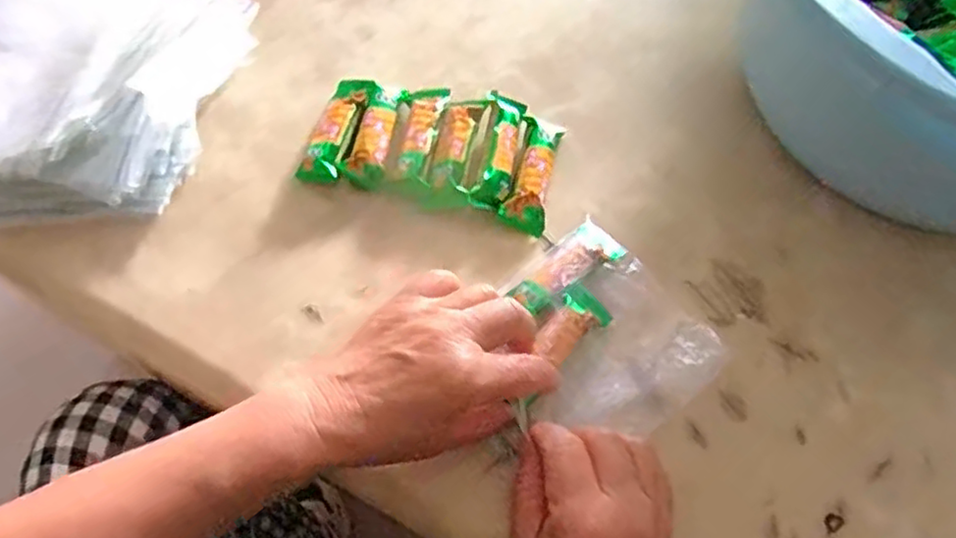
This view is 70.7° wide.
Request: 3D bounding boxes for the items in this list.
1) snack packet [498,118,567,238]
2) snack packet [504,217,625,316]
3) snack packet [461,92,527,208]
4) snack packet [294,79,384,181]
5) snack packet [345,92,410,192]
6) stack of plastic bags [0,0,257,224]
[{"bbox_3d":[0.038,-0.065,0.456,0.029,0.022,0.081,15,66,7],"label":"snack packet"},{"bbox_3d":[0.057,-0.001,0.421,0.081,0.010,0.030,-37,70,-27],"label":"snack packet"},{"bbox_3d":[0.011,-0.082,0.463,0.031,0.025,0.094,12,65,5],"label":"snack packet"},{"bbox_3d":[-0.098,-0.097,0.474,0.032,0.028,0.083,18,66,8],"label":"snack packet"},{"bbox_3d":[-0.071,-0.091,0.469,0.026,0.024,0.076,10,65,5],"label":"snack packet"},{"bbox_3d":[-0.299,-0.127,0.466,0.224,0.065,0.204,12,65,5],"label":"stack of plastic bags"}]

